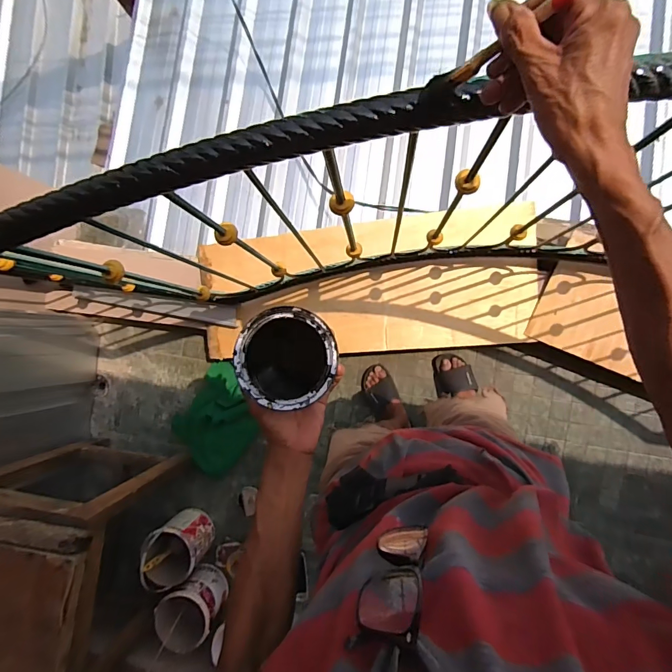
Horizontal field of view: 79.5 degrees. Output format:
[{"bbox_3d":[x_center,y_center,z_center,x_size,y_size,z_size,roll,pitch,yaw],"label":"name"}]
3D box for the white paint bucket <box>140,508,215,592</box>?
[{"bbox_3d":[-0.543,0.723,1.386,0.176,0.225,0.170,0,91,6],"label":"white paint bucket"}]

